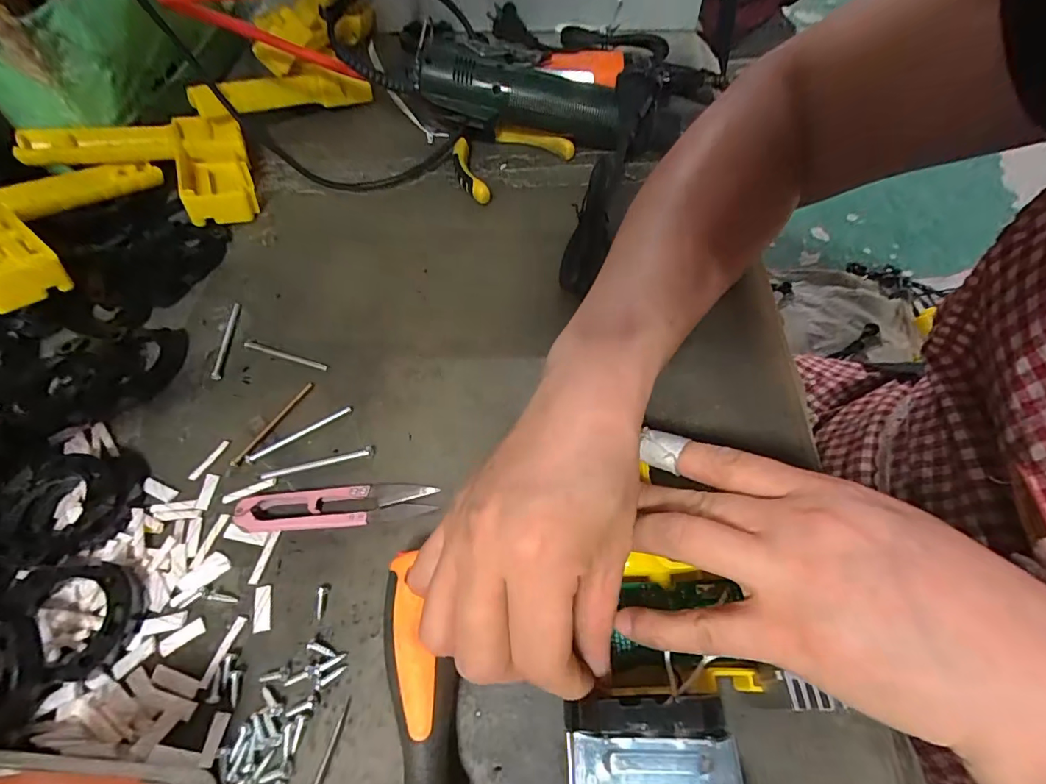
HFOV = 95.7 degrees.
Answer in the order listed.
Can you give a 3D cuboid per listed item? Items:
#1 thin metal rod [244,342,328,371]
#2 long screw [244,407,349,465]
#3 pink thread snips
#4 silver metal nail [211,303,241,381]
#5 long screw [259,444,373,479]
[{"bbox_3d":[-0.154,-0.024,0.307,0.062,0.004,0.006,16,61,12],"label":"thin metal rod"},{"bbox_3d":[-0.131,0.023,0.277,0.063,0.004,0.007,-29,62,-13],"label":"long screw"},{"bbox_3d":[-0.098,0.060,0.250,0.102,0.009,0.022,-6,59,-1],"label":"pink thread snips"},{"bbox_3d":[-0.199,-0.035,0.317,0.007,0.004,0.062,-5,59,0],"label":"silver metal nail"},{"bbox_3d":[-0.115,0.040,0.265,0.063,0.004,0.007,-14,59,-5],"label":"long screw"}]

